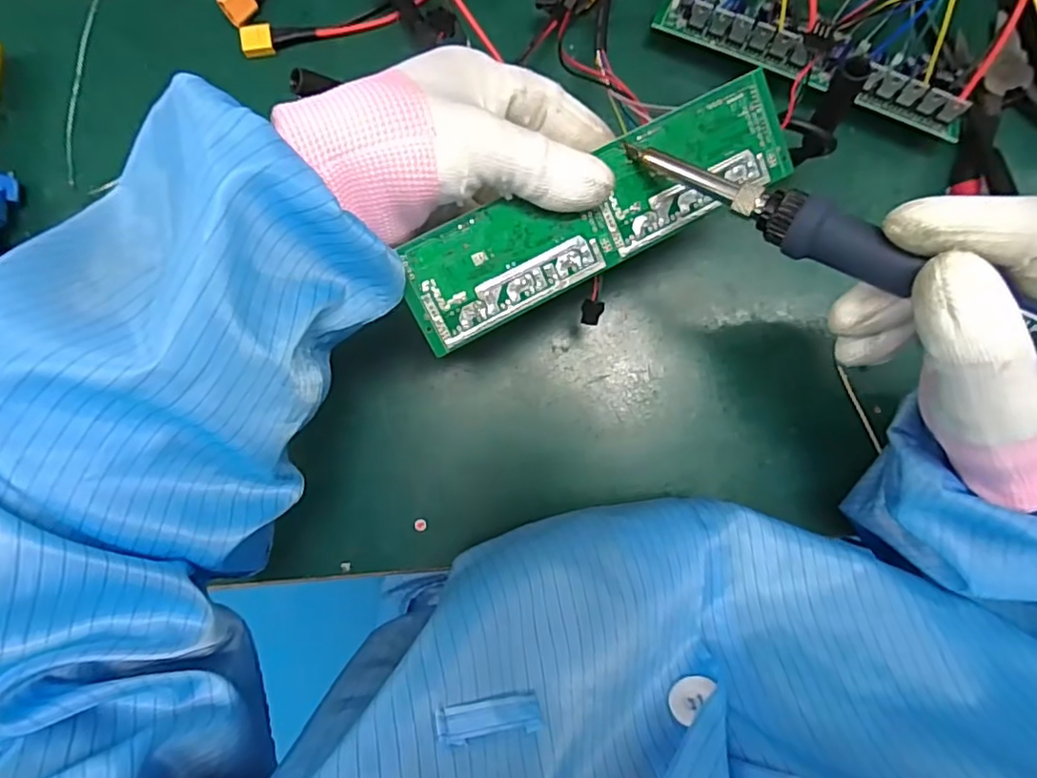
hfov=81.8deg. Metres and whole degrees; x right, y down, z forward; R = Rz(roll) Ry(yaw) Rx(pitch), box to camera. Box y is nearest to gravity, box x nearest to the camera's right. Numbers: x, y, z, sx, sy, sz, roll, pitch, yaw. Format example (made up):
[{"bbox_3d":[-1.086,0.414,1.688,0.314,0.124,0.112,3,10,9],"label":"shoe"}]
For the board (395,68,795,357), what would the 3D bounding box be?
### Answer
[{"bbox_3d":[0.034,-0.073,0.246,0.171,0.004,0.044,-28,106,-6],"label":"board"}]

